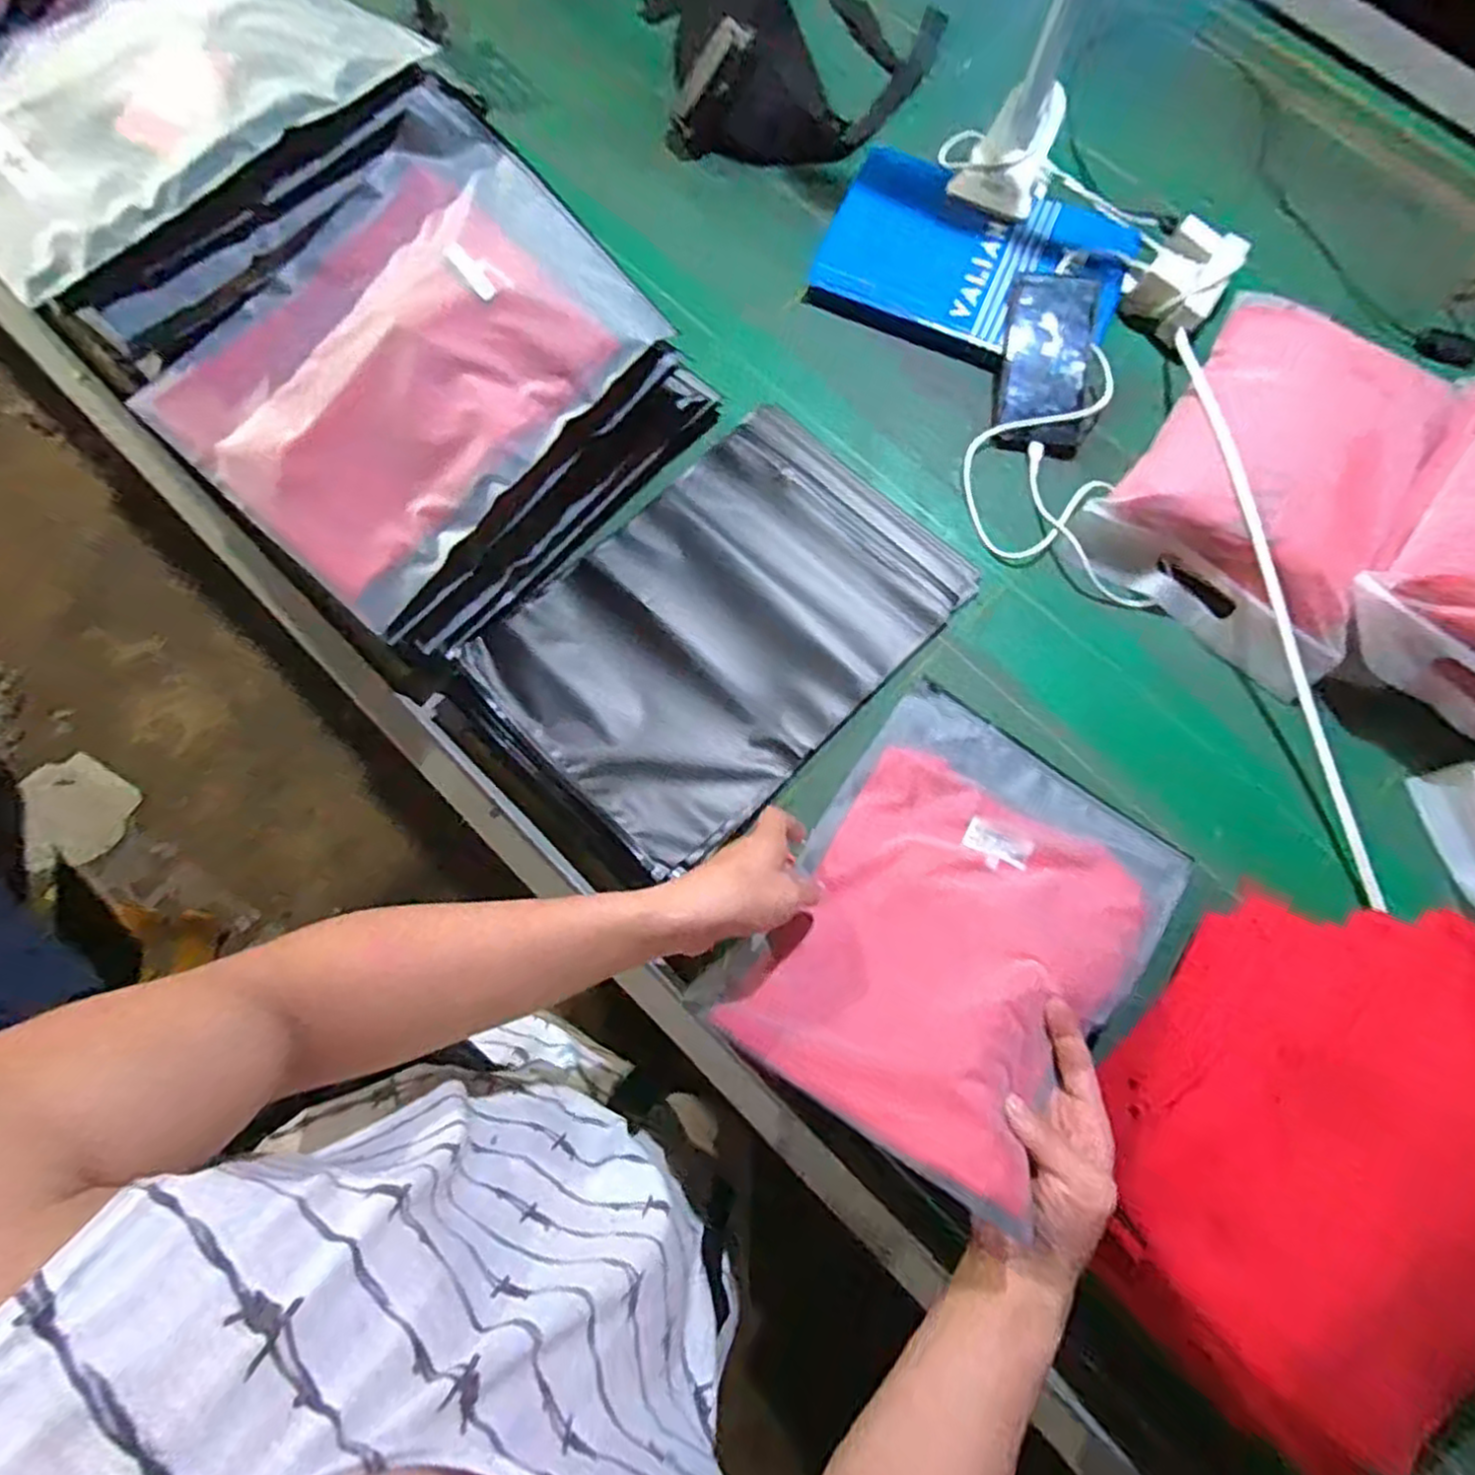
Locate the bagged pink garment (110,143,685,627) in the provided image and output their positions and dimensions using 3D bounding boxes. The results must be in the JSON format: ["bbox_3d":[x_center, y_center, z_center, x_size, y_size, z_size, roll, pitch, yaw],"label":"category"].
[{"bbox_3d":[-0.247,-0.286,0.549,0.245,0.061,0.333,41,79,8],"label":"bagged pink garment"}]

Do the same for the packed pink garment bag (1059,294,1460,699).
[{"bbox_3d":[0.481,-0.232,0.633,0.238,0.081,0.311,38,78,8],"label":"packed pink garment bag"}]

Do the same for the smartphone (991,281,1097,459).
[{"bbox_3d":[0.292,-0.350,0.682,0.079,0.016,0.166,8,88,1],"label":"smartphone"}]

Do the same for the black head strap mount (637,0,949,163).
[{"bbox_3d":[0.062,-0.811,0.761,0.315,0.066,0.412,3,76,0],"label":"black head strap mount"}]

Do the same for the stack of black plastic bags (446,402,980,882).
[{"bbox_3d":[-0.013,-0.095,0.622,0.267,0.040,0.397,44,79,9],"label":"stack of black plastic bags"}]

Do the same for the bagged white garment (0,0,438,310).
[{"bbox_3d":[-0.406,-0.458,0.503,0.320,0.037,0.197,-41,80,-10],"label":"bagged white garment"}]

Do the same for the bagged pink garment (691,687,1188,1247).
[{"bbox_3d":[0.158,0.123,0.527,0.238,0.055,0.334,29,56,28],"label":"bagged pink garment"}]

